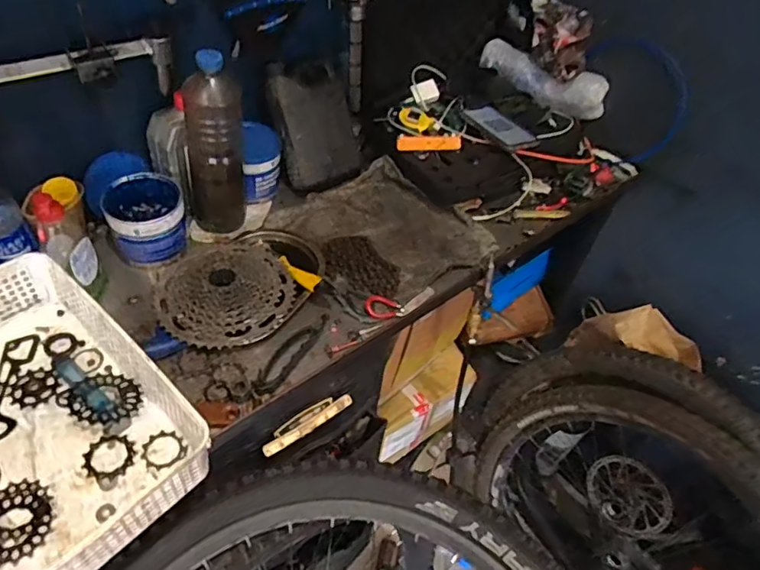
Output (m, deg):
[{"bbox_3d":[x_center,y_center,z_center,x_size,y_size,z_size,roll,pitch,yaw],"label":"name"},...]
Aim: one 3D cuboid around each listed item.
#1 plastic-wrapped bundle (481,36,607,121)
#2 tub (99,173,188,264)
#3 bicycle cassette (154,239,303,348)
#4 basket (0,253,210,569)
[{"bbox_3d":[0.304,-0.390,1.036,0.251,0.072,0.043,31,52,20],"label":"plastic-wrapped bundle"},{"bbox_3d":[-0.327,-0.092,0.765,0.100,0.081,0.099,-12,51,-17],"label":"tub"},{"bbox_3d":[-0.207,0.003,0.726,0.175,0.050,0.184,3,48,-4],"label":"bicycle cassette"},{"bbox_3d":[-0.360,0.138,0.534,0.325,0.088,0.246,36,54,23],"label":"basket"}]

